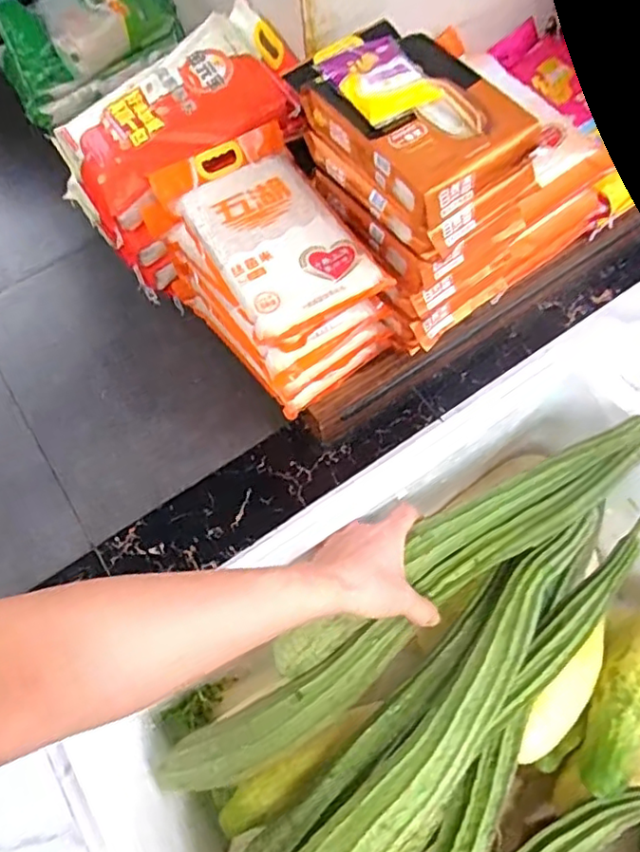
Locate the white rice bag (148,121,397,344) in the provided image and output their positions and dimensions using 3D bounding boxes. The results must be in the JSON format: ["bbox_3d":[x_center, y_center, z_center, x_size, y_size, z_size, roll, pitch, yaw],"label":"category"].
[{"bbox_3d":[-0.095,-0.375,1.165,0.270,0.067,0.452,-28,66,-11],"label":"white rice bag"}]

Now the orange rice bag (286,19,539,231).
[{"bbox_3d":[0.152,-0.553,1.106,0.246,0.098,0.421,-34,67,-14],"label":"orange rice bag"}]

